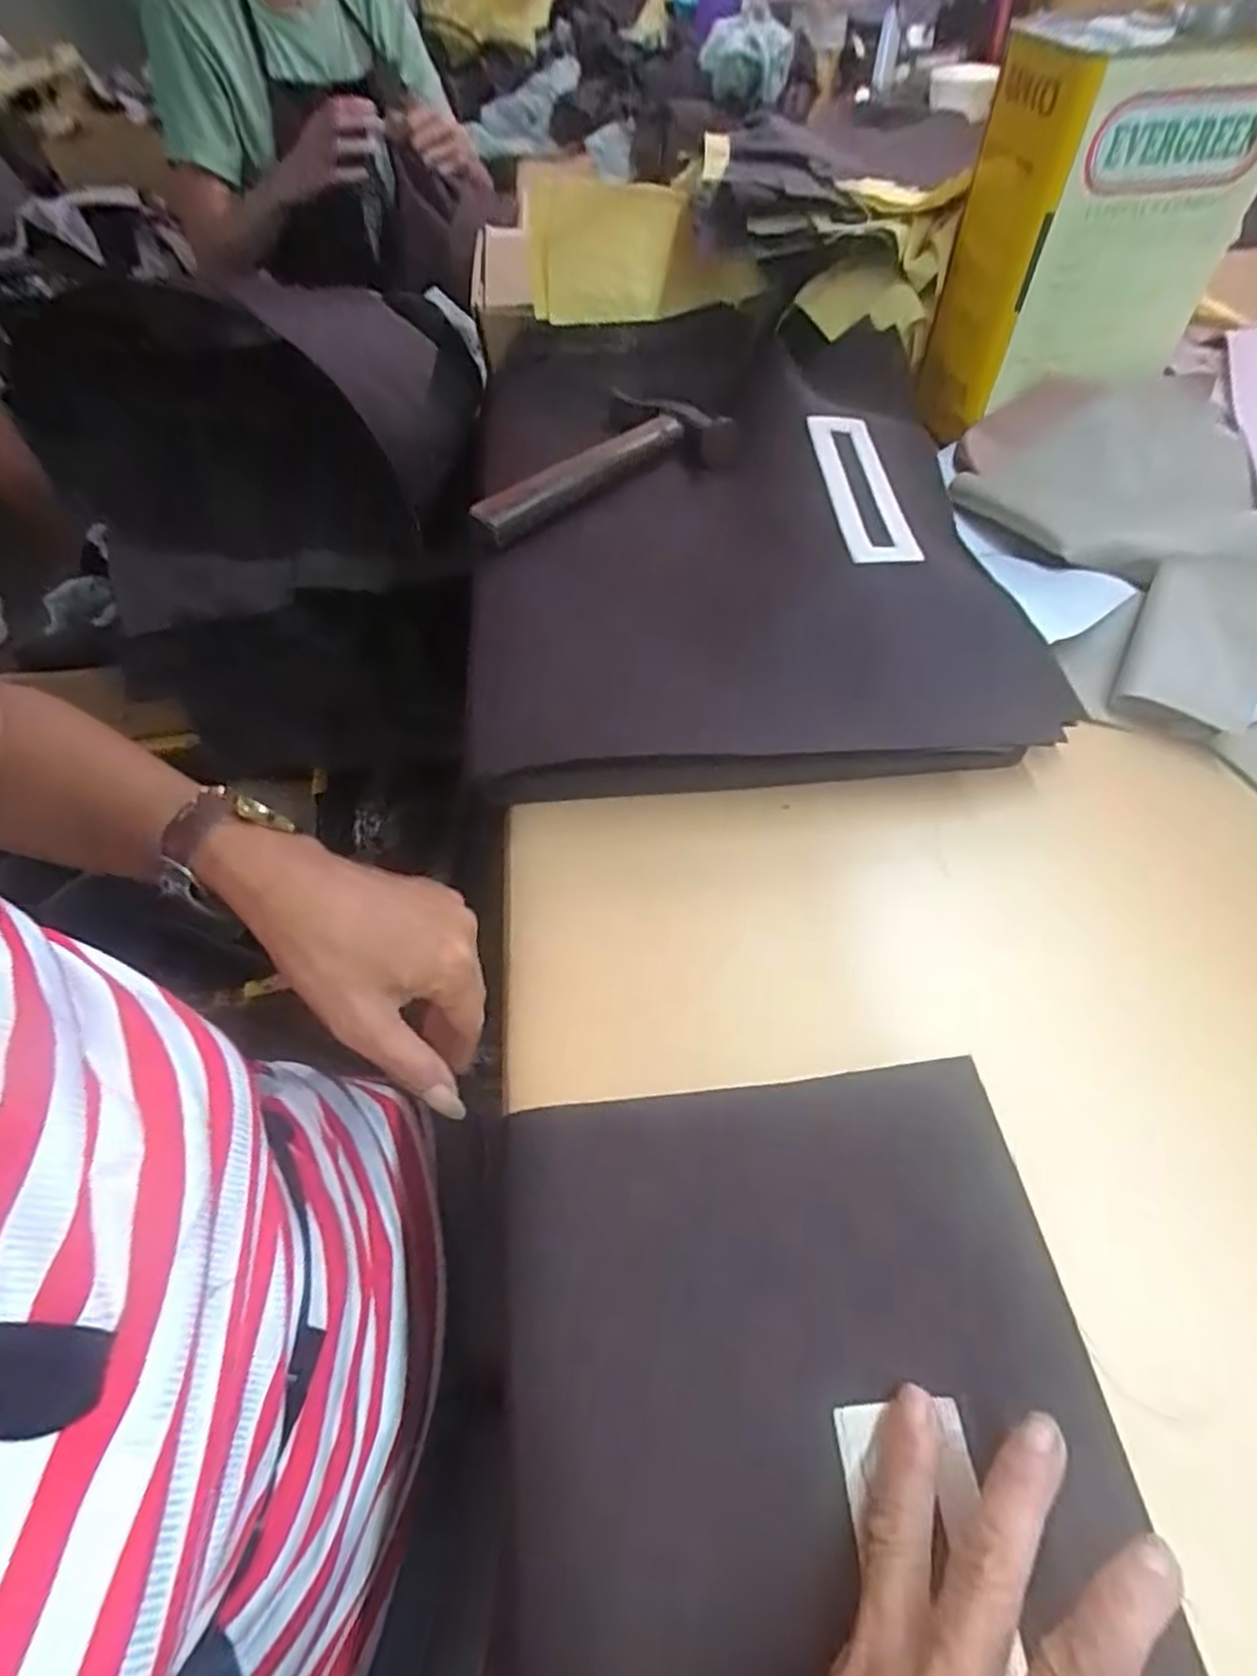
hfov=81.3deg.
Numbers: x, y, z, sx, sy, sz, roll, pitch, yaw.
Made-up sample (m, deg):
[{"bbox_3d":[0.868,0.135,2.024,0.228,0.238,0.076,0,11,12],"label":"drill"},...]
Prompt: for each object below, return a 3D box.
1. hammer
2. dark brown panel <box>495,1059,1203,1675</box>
[{"bbox_3d":[-0.031,-0.260,0.510,0.185,0.026,0.106,-31,59,-17],"label":"hammer"},{"bbox_3d":[0.069,0.263,0.195,0.207,0.012,0.395,-3,54,3],"label":"dark brown panel"}]

